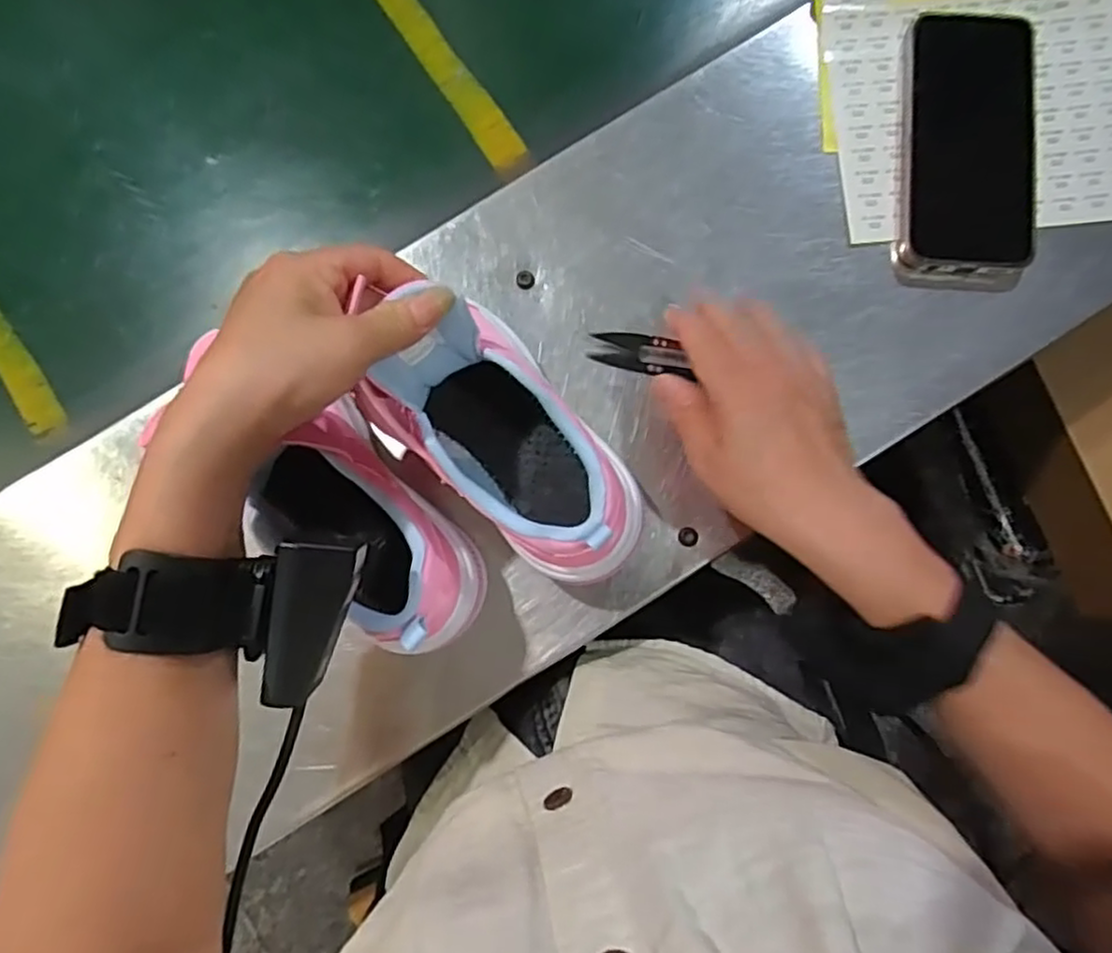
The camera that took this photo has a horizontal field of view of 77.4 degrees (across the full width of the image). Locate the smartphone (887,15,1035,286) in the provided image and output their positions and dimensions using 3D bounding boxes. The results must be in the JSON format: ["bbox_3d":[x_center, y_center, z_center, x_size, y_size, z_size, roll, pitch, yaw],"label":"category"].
[{"bbox_3d":[0.255,-0.203,0.427,0.079,0.013,0.172,5,83,3],"label":"smartphone"}]

